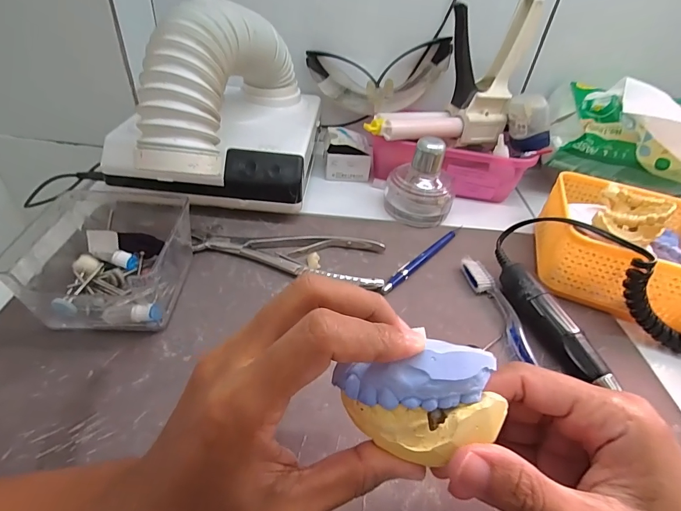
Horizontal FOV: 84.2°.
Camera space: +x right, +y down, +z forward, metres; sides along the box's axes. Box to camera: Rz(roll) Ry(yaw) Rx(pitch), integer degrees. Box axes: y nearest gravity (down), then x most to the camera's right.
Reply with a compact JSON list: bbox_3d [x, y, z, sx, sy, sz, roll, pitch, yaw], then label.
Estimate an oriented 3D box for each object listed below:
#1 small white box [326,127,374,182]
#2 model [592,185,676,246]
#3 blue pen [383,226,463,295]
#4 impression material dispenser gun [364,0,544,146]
[{"bbox_3d":[0.008,-0.128,0.477,0.060,0.047,0.053,1,41,-7],"label":"small white box"},{"bbox_3d":[0.259,-0.038,0.336,0.049,0.029,0.068,29,45,24],"label":"model"},{"bbox_3d":[0.081,-0.002,0.361,0.015,0.011,0.138,33,47,27],"label":"blue pen"},{"bbox_3d":[0.121,-0.188,0.402,0.175,0.128,0.057,-15,45,-24],"label":"impression material dispenser gun"}]

